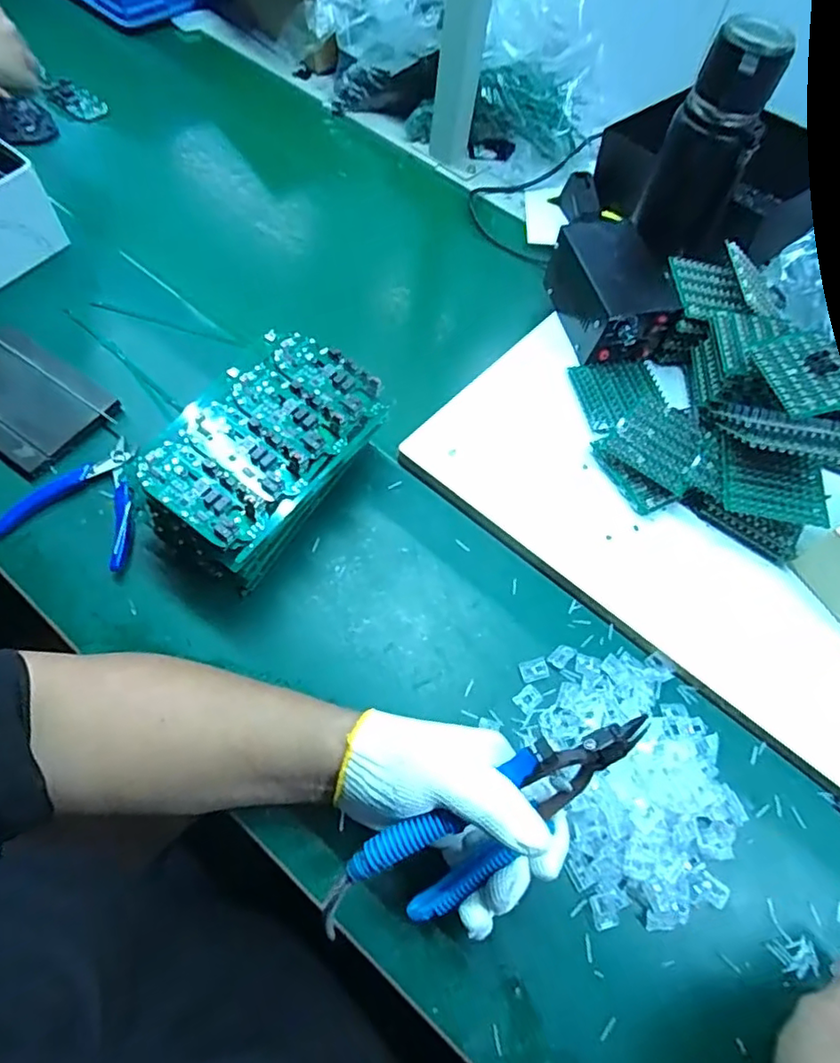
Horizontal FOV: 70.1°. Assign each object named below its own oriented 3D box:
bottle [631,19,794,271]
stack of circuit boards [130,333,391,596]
[{"bbox_3d":[0.285,-0.383,0.586,0.073,0.170,0.078,3,62,-5],"label":"bottle"},{"bbox_3d":[-0.123,-0.058,0.492,0.112,0.094,0.192,33,65,12],"label":"stack of circuit boards"}]

